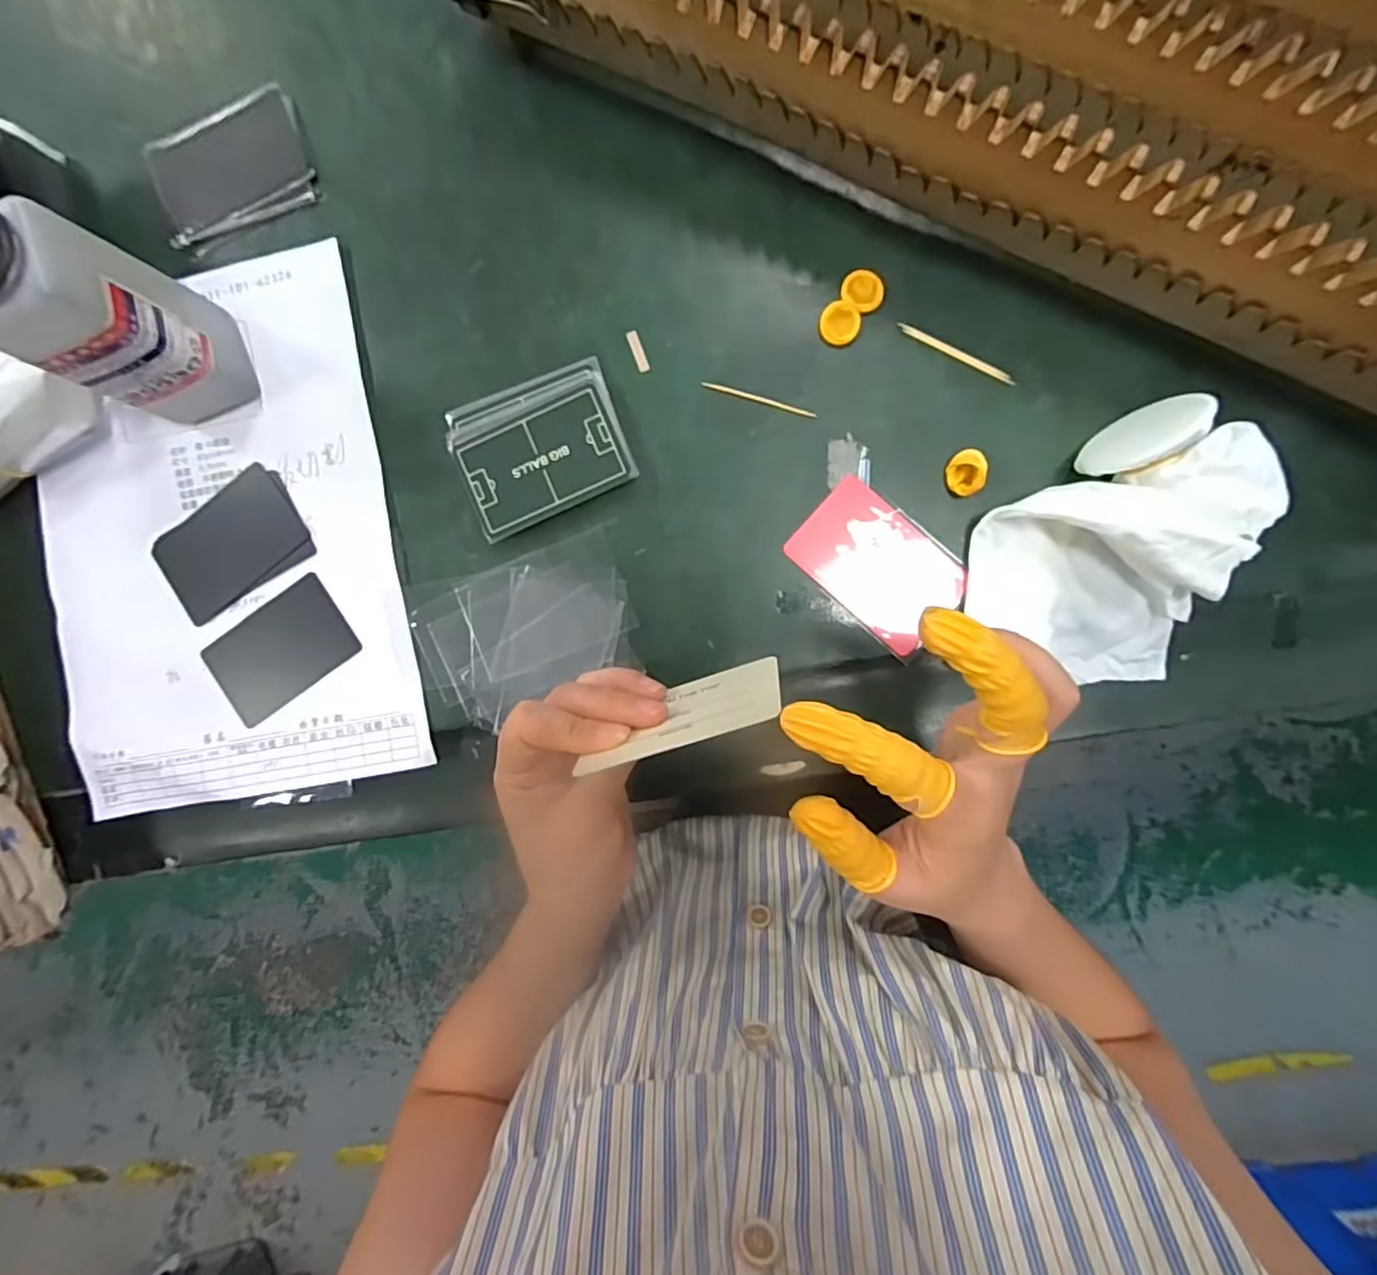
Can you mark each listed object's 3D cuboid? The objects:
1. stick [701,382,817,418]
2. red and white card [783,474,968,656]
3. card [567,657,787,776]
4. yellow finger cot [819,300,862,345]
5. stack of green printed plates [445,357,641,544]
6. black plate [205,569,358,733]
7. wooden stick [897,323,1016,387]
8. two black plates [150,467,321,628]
[{"bbox_3d":[0.037,-0.126,0.316,0.062,0.004,0.004,18,93,5],"label":"stick"},{"bbox_3d":[0.098,-0.038,0.312,0.084,0.004,0.055,42,95,3],"label":"red and white card"},{"bbox_3d":[0.000,0.030,0.245,0.077,0.050,0.004,-18,111,14],"label":"card"},{"bbox_3d":[0.078,-0.162,0.308,0.020,0.004,0.020,0,91,5],"label":"yellow finger cot"},{"bbox_3d":[-0.079,-0.102,0.321,0.089,0.012,0.073,-21,89,6],"label":"stack of green printed plates"},{"bbox_3d":[-0.235,0.008,0.345,0.085,0.004,0.054,-34,88,5],"label":"black plate"},{"bbox_3d":[0.137,-0.145,0.306,0.065,0.004,0.005,28,94,4],"label":"wooden stick"},{"bbox_3d":[-0.264,-0.054,0.346,0.090,0.004,0.061,-30,88,5],"label":"two black plates"}]

